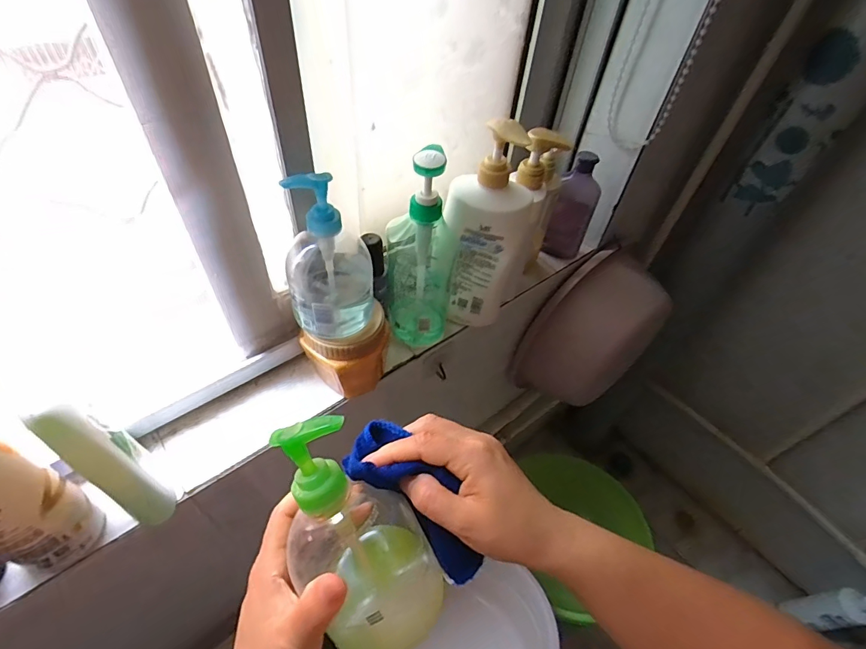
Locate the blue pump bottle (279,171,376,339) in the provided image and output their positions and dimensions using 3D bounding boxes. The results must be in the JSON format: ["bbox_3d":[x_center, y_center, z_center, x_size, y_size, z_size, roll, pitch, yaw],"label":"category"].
[{"bbox_3d":[-0.100,-0.067,0.427,0.081,0.174,0.084,-3,49,-9],"label":"blue pump bottle"}]

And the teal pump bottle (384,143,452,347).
[{"bbox_3d":[-0.015,-0.080,0.524,0.083,0.261,0.075,5,48,-2],"label":"teal pump bottle"}]

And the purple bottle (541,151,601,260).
[{"bbox_3d":[0.226,-0.187,0.702,0.067,0.167,0.035,20,49,11],"label":"purple bottle"}]

